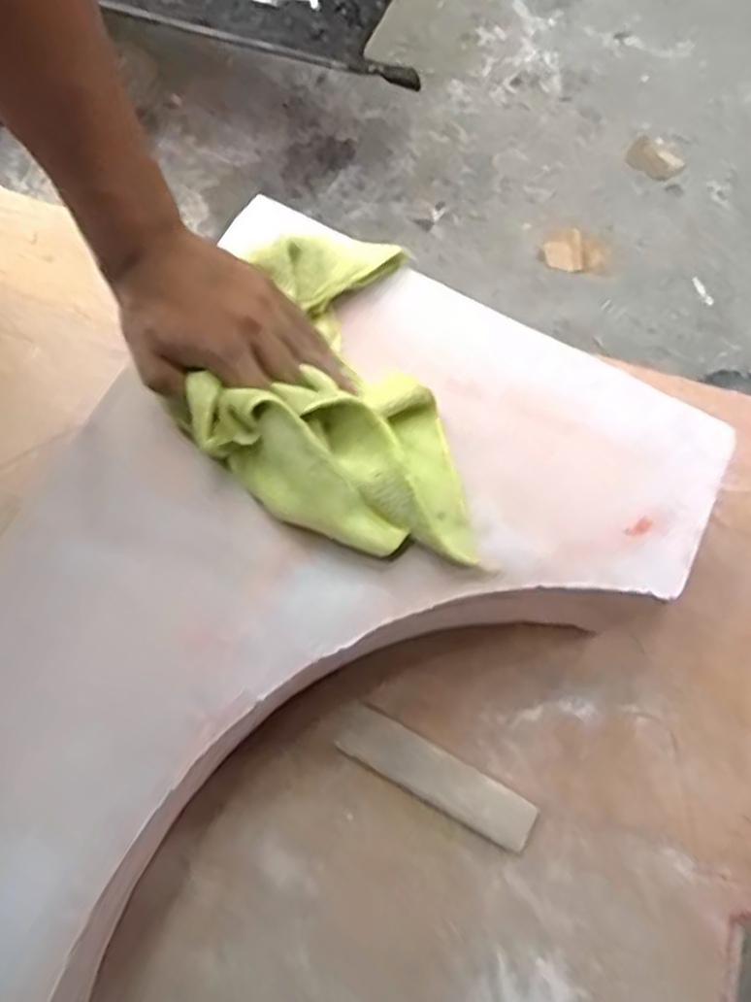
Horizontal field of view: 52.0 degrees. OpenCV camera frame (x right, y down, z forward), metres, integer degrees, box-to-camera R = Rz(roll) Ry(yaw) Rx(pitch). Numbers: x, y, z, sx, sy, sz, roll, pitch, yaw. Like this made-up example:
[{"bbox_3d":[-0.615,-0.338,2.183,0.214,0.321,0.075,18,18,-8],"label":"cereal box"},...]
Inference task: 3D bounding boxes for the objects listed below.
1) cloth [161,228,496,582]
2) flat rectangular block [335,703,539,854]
[{"bbox_3d":[-0.040,-0.063,0.486,0.159,0.068,0.232,-14,72,-6],"label":"cloth"},{"bbox_3d":[0.045,0.204,0.571,0.154,0.011,0.037,29,71,7],"label":"flat rectangular block"}]

